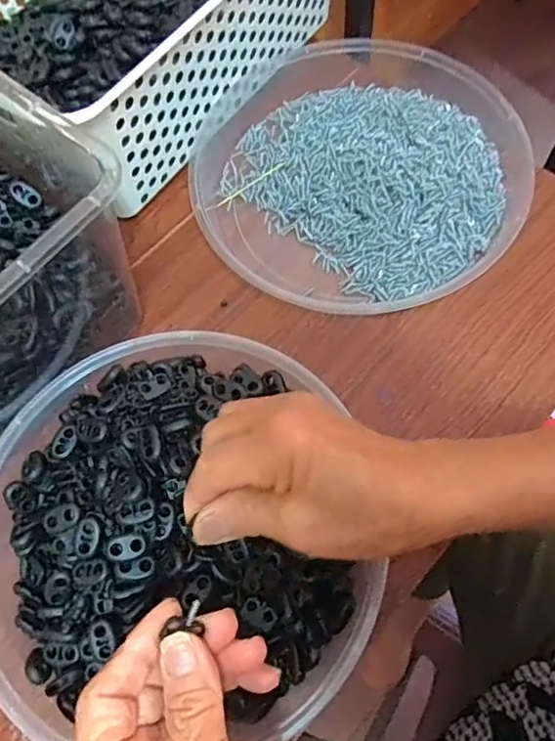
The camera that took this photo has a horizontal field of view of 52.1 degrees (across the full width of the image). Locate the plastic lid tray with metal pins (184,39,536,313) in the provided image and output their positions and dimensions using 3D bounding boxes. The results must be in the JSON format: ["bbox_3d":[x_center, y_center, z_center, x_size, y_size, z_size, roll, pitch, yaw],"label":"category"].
[{"bbox_3d":[0.055,-0.145,0.417,0.240,0.042,0.230,37,71,15],"label":"plastic lid tray with metal pins"}]

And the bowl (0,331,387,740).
[{"bbox_3d":[-0.062,0.086,0.323,0.228,0.062,0.217,-10,66,-4],"label":"bowl"}]

